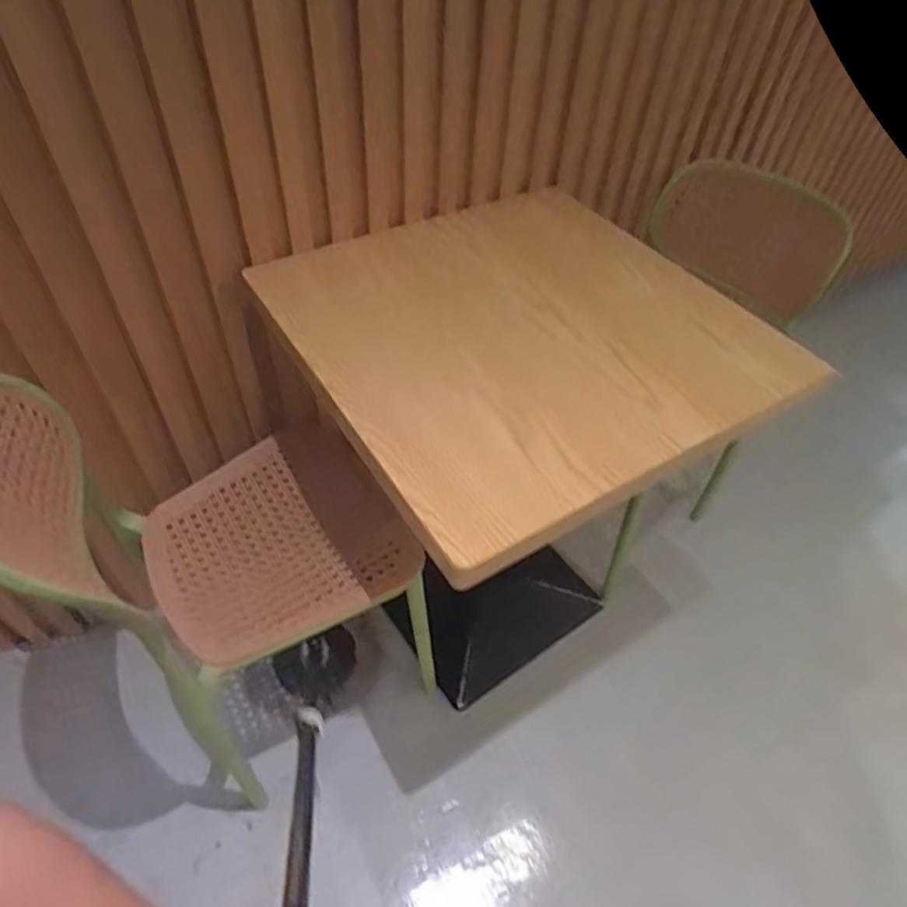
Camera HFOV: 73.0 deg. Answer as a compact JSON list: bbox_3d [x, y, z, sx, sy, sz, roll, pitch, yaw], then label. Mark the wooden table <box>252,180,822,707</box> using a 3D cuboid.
[{"bbox_3d":[0.073,0.068,1.087,0.528,0.781,0.625,-25,55,-23],"label":"wooden table"}]

